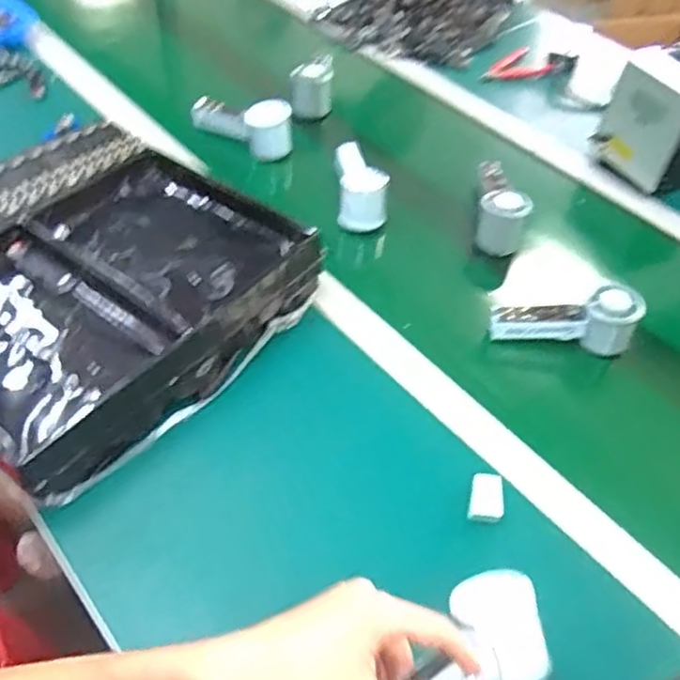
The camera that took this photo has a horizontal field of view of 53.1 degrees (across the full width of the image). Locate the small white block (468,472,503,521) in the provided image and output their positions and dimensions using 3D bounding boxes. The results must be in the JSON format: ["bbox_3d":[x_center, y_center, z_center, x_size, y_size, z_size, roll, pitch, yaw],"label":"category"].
[{"bbox_3d":[0.131,0.143,0.612,0.029,0.015,0.044,9,49,4],"label":"small white block"}]

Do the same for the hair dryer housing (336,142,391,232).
[{"bbox_3d":[0.026,-0.211,0.887,0.056,0.066,0.130,0,49,-4],"label":"hair dryer housing"}]

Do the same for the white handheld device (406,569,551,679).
[{"bbox_3d":[0.079,0.211,0.431,0.152,0.035,0.073,-29,56,-37],"label":"white handheld device"}]

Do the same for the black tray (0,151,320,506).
[{"bbox_3d":[-0.236,-0.047,0.711,0.293,0.086,0.369,32,54,22],"label":"black tray"}]

